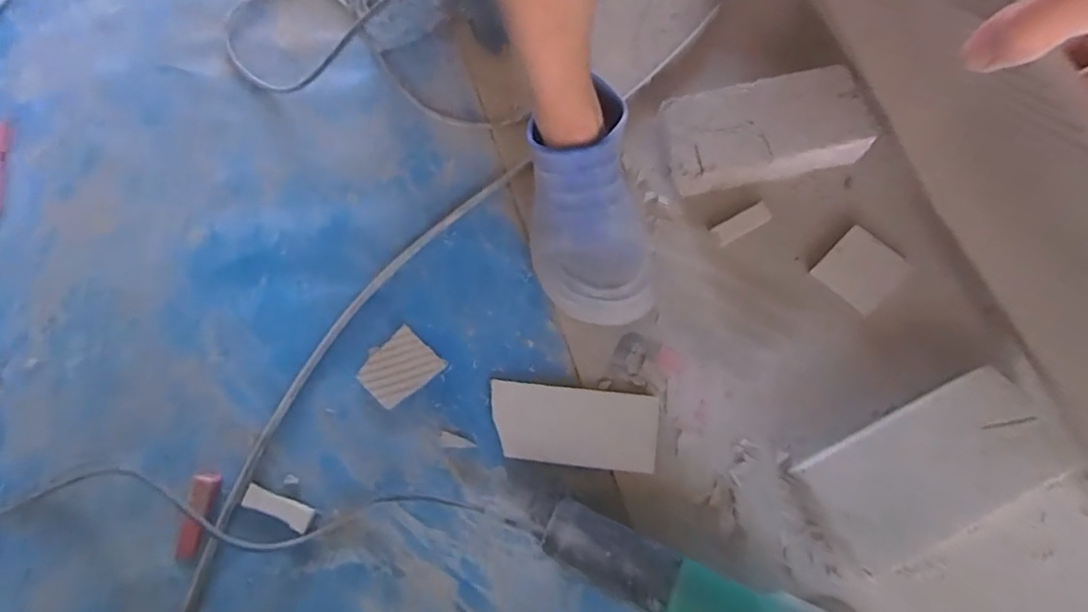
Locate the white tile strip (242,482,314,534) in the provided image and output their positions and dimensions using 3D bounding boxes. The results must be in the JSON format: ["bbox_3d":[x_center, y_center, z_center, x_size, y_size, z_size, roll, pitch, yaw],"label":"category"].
[{"bbox_3d":[-0.250,0.188,0.520,0.067,0.004,0.021,20,75,13],"label":"white tile strip"}]

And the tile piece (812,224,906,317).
[{"bbox_3d":[0.311,-0.038,0.546,0.072,0.004,0.066,-44,69,-6],"label":"tile piece"}]

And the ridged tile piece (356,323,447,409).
[{"bbox_3d":[-0.146,0.062,0.557,0.063,0.004,0.070,40,80,17],"label":"ridged tile piece"}]

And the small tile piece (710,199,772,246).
[{"bbox_3d":[0.203,-0.086,0.572,0.059,0.012,0.025,-29,70,-3],"label":"small tile piece"}]

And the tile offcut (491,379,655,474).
[{"bbox_3d":[0.025,0.111,0.520,0.152,0.005,0.073,3,68,11],"label":"tile offcut"}]

